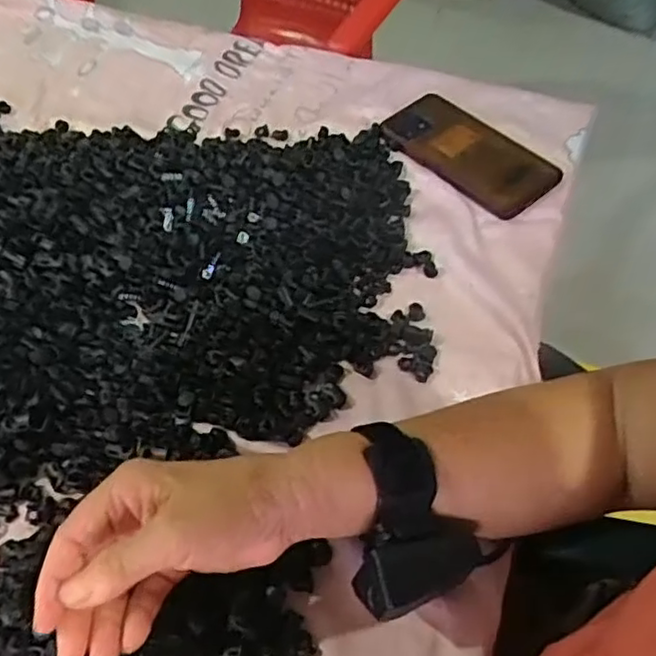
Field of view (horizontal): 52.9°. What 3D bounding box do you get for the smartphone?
[{"bbox_3d":[0.127,-0.163,0.604,0.078,0.012,0.166,-34,60,-18],"label":"smartphone"}]

